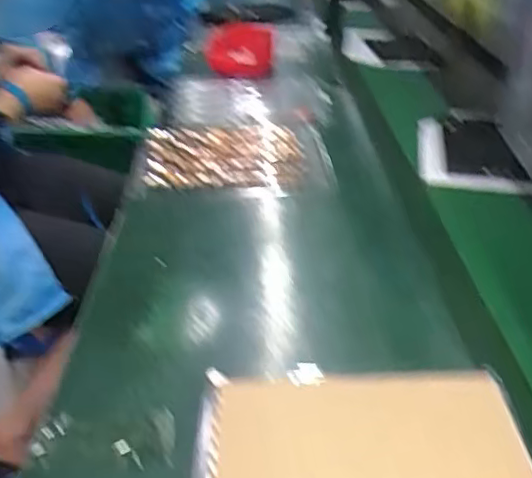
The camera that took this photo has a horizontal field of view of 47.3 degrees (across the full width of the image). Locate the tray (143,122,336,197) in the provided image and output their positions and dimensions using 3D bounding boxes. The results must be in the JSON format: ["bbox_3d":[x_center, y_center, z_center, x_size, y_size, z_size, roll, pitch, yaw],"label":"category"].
[{"bbox_3d":[-0.048,-0.137,0.944,0.280,0.026,0.273,1,32,-3],"label":"tray"}]

